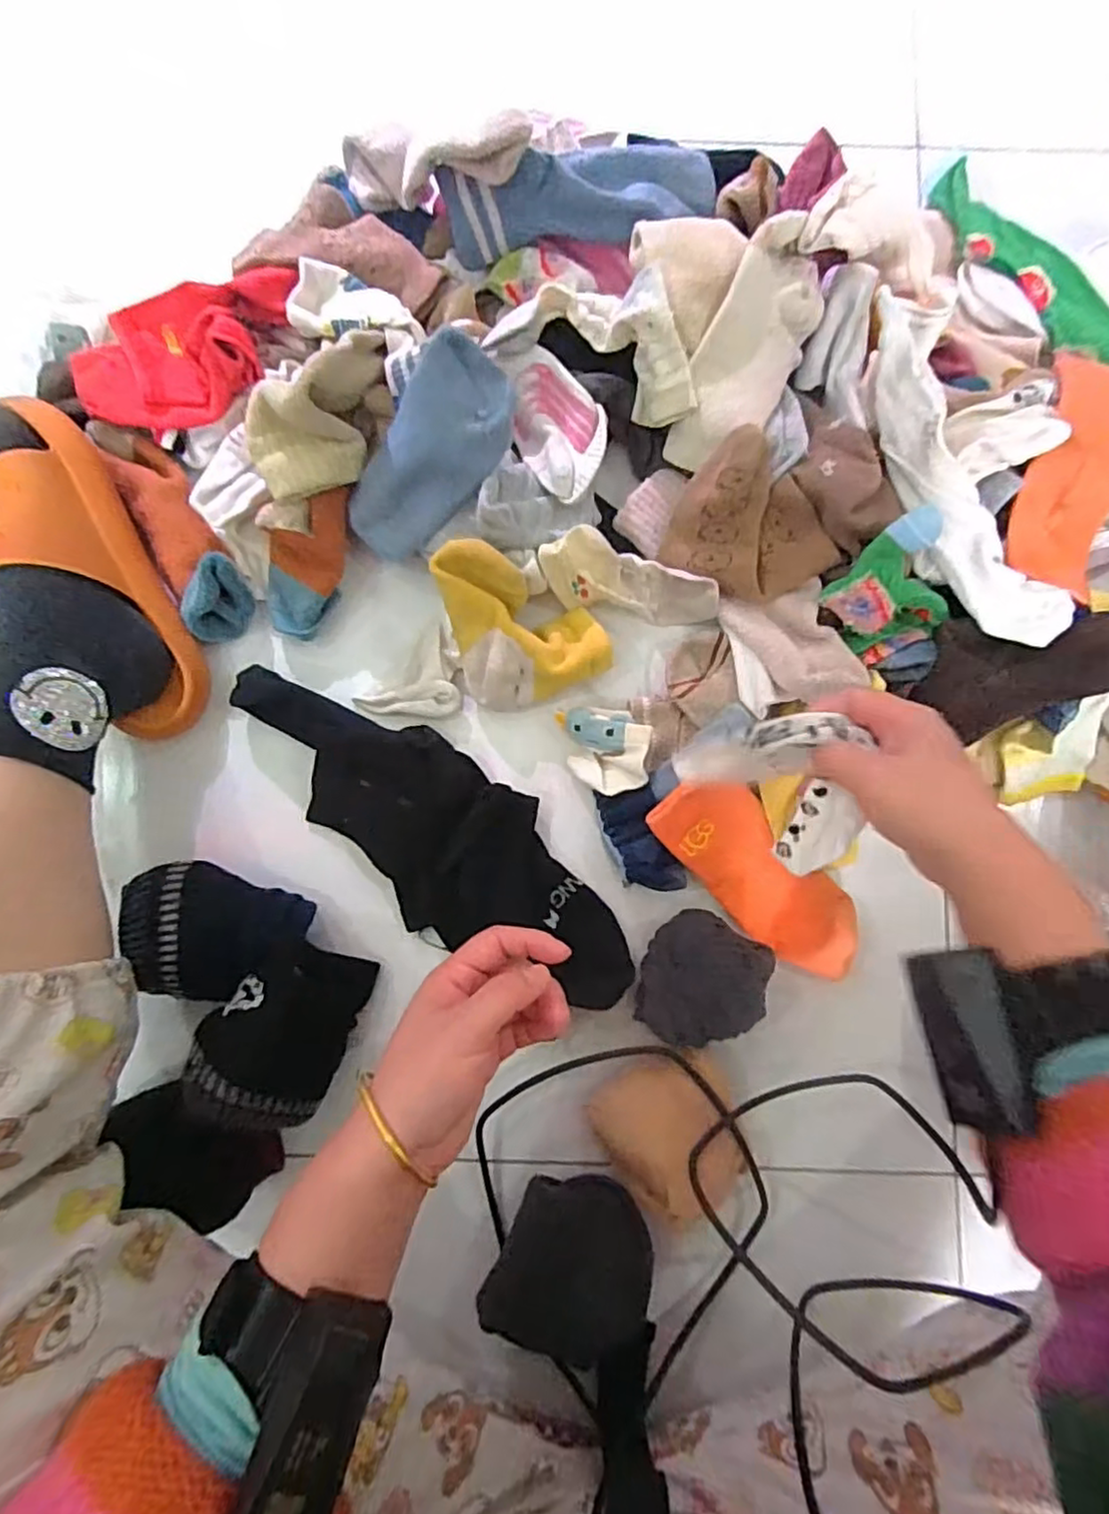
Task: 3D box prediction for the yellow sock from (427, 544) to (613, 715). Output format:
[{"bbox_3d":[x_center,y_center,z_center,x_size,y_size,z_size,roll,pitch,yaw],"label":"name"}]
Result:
[{"bbox_3d":[-0.023,-0.097,0.471,0.099,0.064,0.106,-22,84,-3],"label":"yellow sock"}]

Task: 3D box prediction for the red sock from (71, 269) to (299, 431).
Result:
[{"bbox_3d":[-0.263,-0.297,0.488,0.166,0.047,0.091,-15,84,-2],"label":"red sock"}]

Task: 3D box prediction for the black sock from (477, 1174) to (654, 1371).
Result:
[{"bbox_3d":[0.013,0.324,0.434,0.090,0.048,0.105,24,84,2],"label":"black sock"}]

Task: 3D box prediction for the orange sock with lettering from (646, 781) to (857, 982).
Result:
[{"bbox_3d":[0.143,0.080,0.470,0.069,0.033,0.163,-44,86,-5],"label":"orange sock with lettering"}]

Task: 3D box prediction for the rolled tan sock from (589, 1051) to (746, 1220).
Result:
[{"bbox_3d":[0.076,0.244,0.444,0.090,0.054,0.084,0,83,-1],"label":"rolled tan sock"}]

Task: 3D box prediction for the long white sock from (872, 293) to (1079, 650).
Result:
[{"bbox_3d":[0.256,-0.173,0.433,0.047,0.045,0.224,-29,97,-4],"label":"long white sock"}]

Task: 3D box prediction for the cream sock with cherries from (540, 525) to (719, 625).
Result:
[{"bbox_3d":[0.053,-0.125,0.480,0.132,0.057,0.039,14,83,-13],"label":"cream sock with cherries"}]

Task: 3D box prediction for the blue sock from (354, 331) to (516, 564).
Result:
[{"bbox_3d":[-0.086,-0.200,0.454,0.072,0.025,0.148,45,117,4],"label":"blue sock"}]

